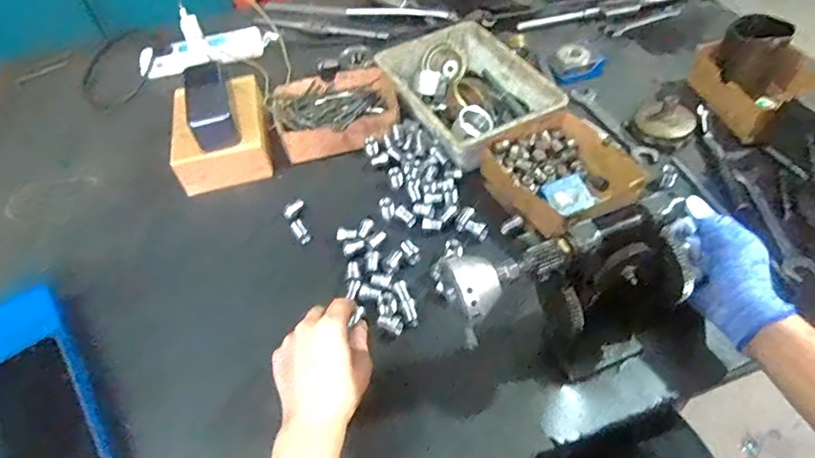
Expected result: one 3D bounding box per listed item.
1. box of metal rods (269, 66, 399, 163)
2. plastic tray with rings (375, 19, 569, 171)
[{"bbox_3d":[-0.104,-0.172,0.745,0.178,0.036,0.143,-13,51,-6],"label":"box of metal rods"},{"bbox_3d":[0.080,-0.199,0.731,0.174,0.059,0.243,-24,51,-15],"label":"plastic tray with rings"}]

